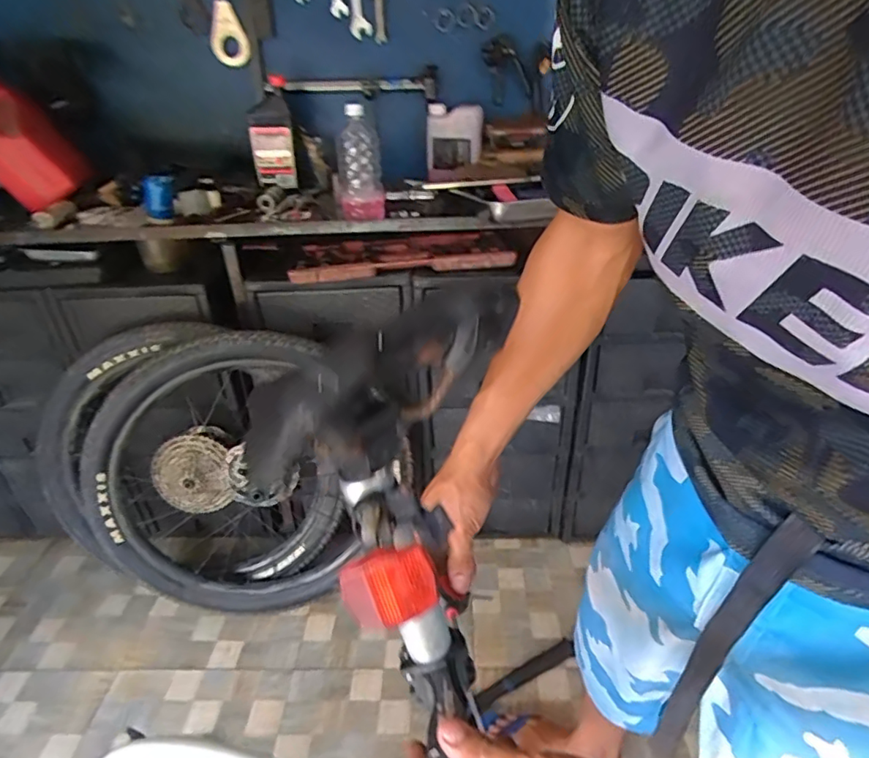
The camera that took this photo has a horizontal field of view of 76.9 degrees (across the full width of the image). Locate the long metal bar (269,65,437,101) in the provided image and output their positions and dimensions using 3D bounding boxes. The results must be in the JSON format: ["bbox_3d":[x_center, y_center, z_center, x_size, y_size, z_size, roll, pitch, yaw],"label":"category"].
[{"bbox_3d":[-0.178,-0.671,1.250,0.374,0.057,0.056,-6,30,-6],"label":"long metal bar"}]

